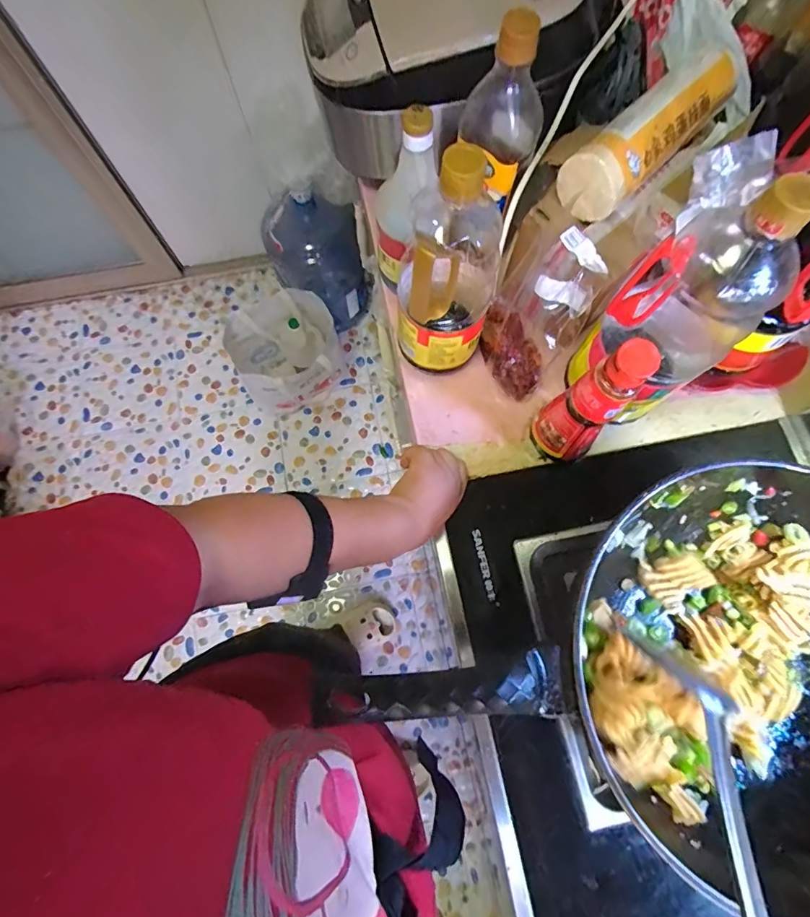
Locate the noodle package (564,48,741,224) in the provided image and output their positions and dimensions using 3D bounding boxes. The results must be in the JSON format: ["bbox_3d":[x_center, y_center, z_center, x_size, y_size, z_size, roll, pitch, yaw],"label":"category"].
[{"bbox_3d":[0.255,-0.337,0.458,0.231,0.058,0.060,-43,79,-10],"label":"noodle package"}]

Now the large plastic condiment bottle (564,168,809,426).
[{"bbox_3d":[0.254,-0.137,0.418,0.106,0.274,0.105,39,78,10],"label":"large plastic condiment bottle"}]

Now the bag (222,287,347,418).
[{"bbox_3d":[-0.310,-0.269,1.236,0.275,0.351,0.198,-27,76,-7],"label":"bag"}]

